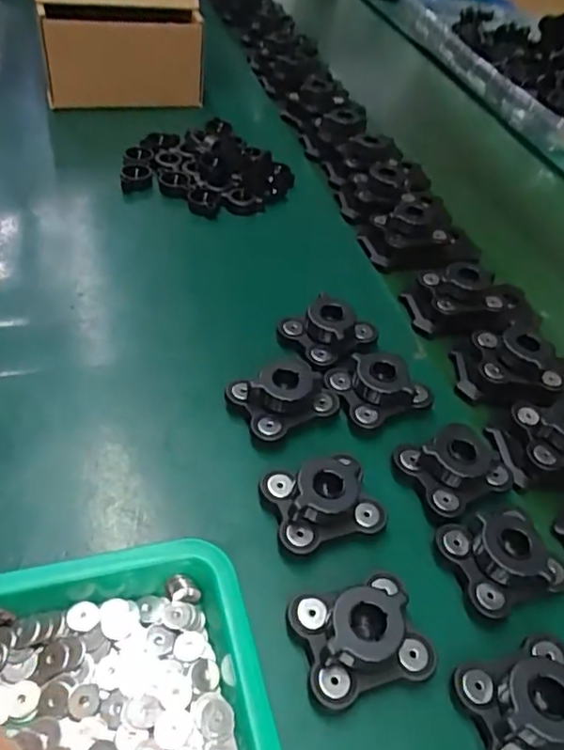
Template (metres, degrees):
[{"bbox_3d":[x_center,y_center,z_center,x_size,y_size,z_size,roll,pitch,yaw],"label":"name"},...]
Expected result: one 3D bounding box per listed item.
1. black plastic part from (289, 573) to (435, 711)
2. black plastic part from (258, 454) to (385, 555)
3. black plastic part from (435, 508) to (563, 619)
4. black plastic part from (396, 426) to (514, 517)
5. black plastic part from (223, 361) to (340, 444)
[{"bbox_3d":[0.036,0.118,0.271,0.056,0.030,0.047,-14,48,-13],"label":"black plastic part"},{"bbox_3d":[0.021,0.065,0.316,0.056,0.028,0.045,-15,48,-13],"label":"black plastic part"},{"bbox_3d":[0.113,0.090,0.304,0.053,0.026,0.047,-16,49,-15],"label":"black plastic part"},{"bbox_3d":[0.098,0.049,0.340,0.053,0.021,0.045,-24,51,-21],"label":"black plastic part"},{"bbox_3d":[0.002,0.009,0.360,0.057,0.026,0.041,-24,51,-21],"label":"black plastic part"}]

